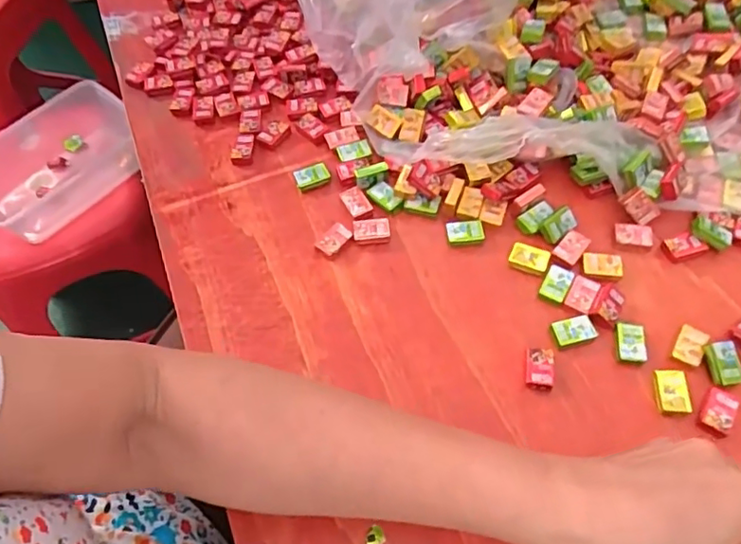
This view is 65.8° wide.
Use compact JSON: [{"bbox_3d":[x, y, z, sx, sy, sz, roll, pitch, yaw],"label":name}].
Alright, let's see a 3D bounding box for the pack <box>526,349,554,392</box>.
[{"bbox_3d":[0.106,0.060,0.358,0.017,0.008,0.026,6,61,7],"label":"pack"}]

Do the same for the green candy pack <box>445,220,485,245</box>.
[{"bbox_3d":[0.068,-0.028,0.411,0.026,0.007,0.016,-9,60,-1],"label":"green candy pack"}]

